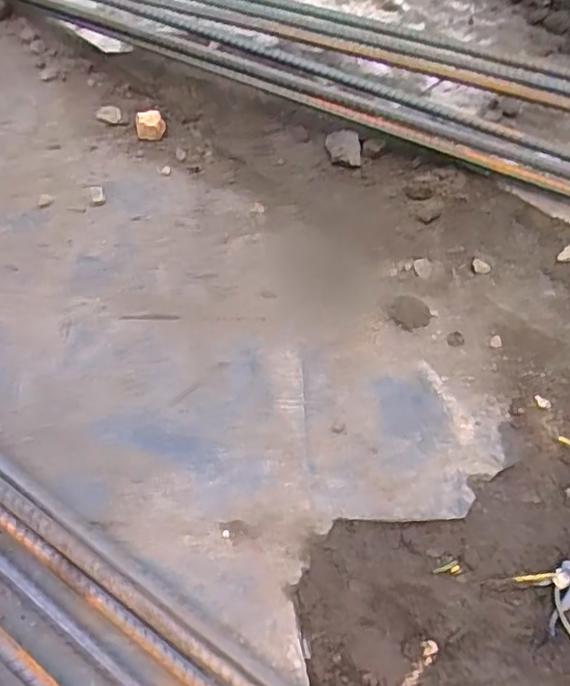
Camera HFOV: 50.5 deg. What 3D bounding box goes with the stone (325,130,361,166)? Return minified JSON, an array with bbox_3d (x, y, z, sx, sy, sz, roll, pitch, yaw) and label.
[{"bbox_3d":[0.065,-0.219,0.676,0.042,0.023,0.031,11,55,5],"label":"stone"}]

